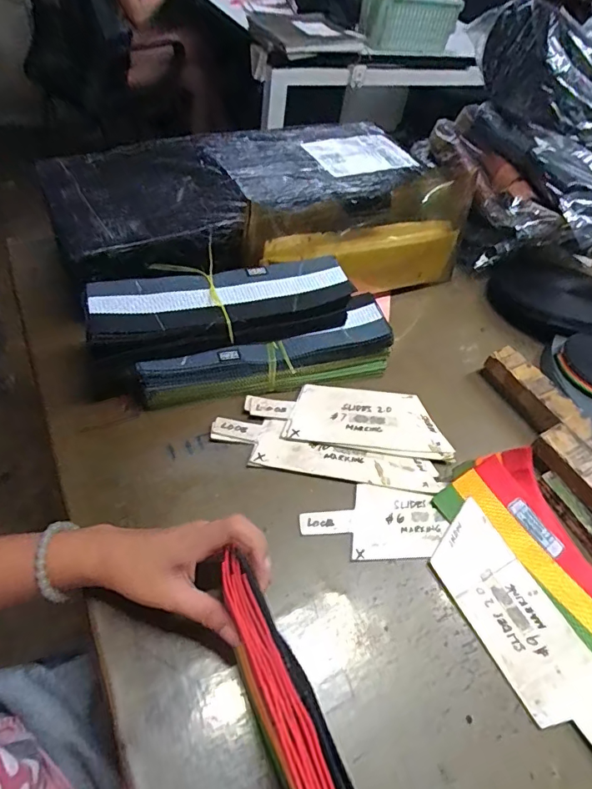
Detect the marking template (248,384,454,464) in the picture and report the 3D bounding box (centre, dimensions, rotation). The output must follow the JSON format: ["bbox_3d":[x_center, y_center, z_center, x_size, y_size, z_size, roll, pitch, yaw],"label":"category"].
[{"bbox_3d":[0.060,0.025,0.526,0.221,0.005,0.083,9,54,-3],"label":"marking template"}]

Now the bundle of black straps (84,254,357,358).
[{"bbox_3d":[-0.077,-0.097,0.497,0.268,0.044,0.089,-12,54,-18],"label":"bundle of black straps"}]

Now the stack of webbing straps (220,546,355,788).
[{"bbox_3d":[0.008,0.227,0.277,0.042,0.030,0.268,-19,57,-18],"label":"stack of webbing straps"}]

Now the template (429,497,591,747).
[{"bbox_3d":[0.198,0.204,0.400,0.073,0.007,0.217,-25,60,-14],"label":"template"}]

